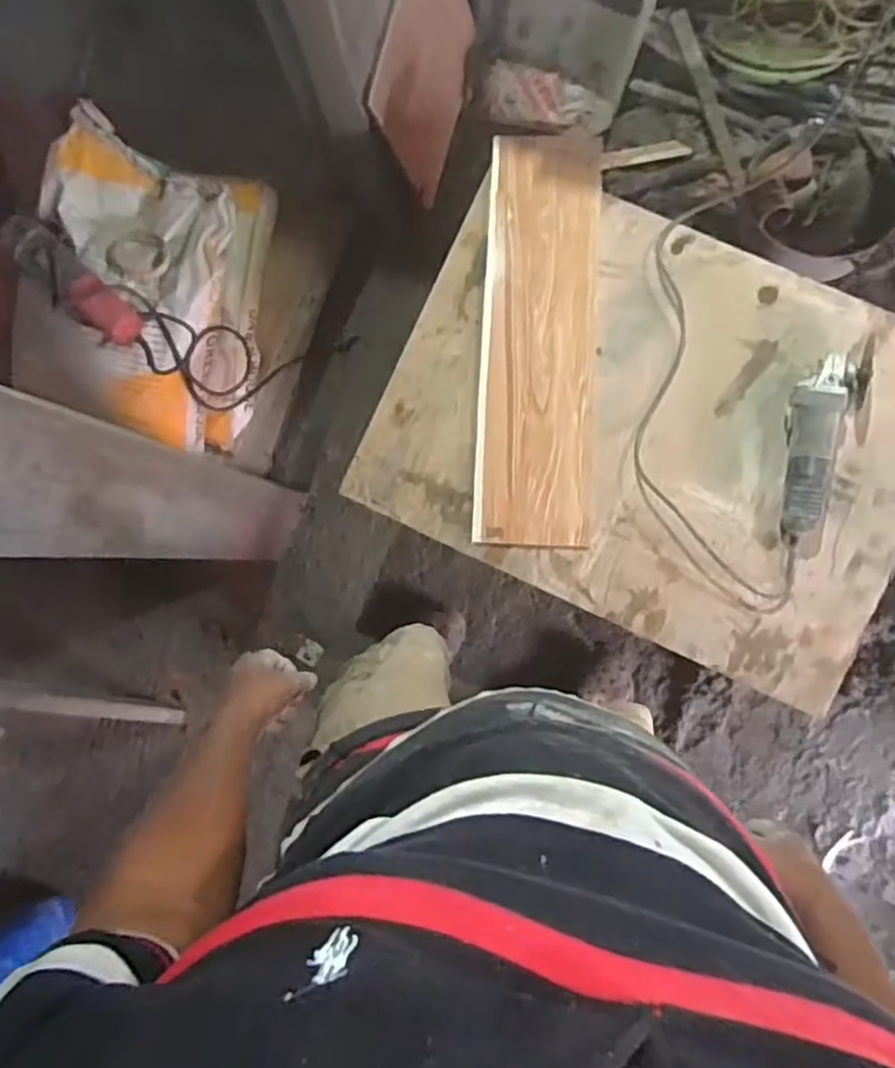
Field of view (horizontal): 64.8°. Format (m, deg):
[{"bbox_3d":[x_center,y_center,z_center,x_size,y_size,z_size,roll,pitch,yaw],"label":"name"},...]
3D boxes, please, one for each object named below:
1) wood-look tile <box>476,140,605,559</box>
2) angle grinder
[{"bbox_3d":[0.139,-0.293,1.060,0.169,0.015,0.611,3,88,2],"label":"wood-look tile"},{"bbox_3d":[0.528,-0.124,1.005,0.089,0.074,0.272,9,89,4],"label":"angle grinder"}]

